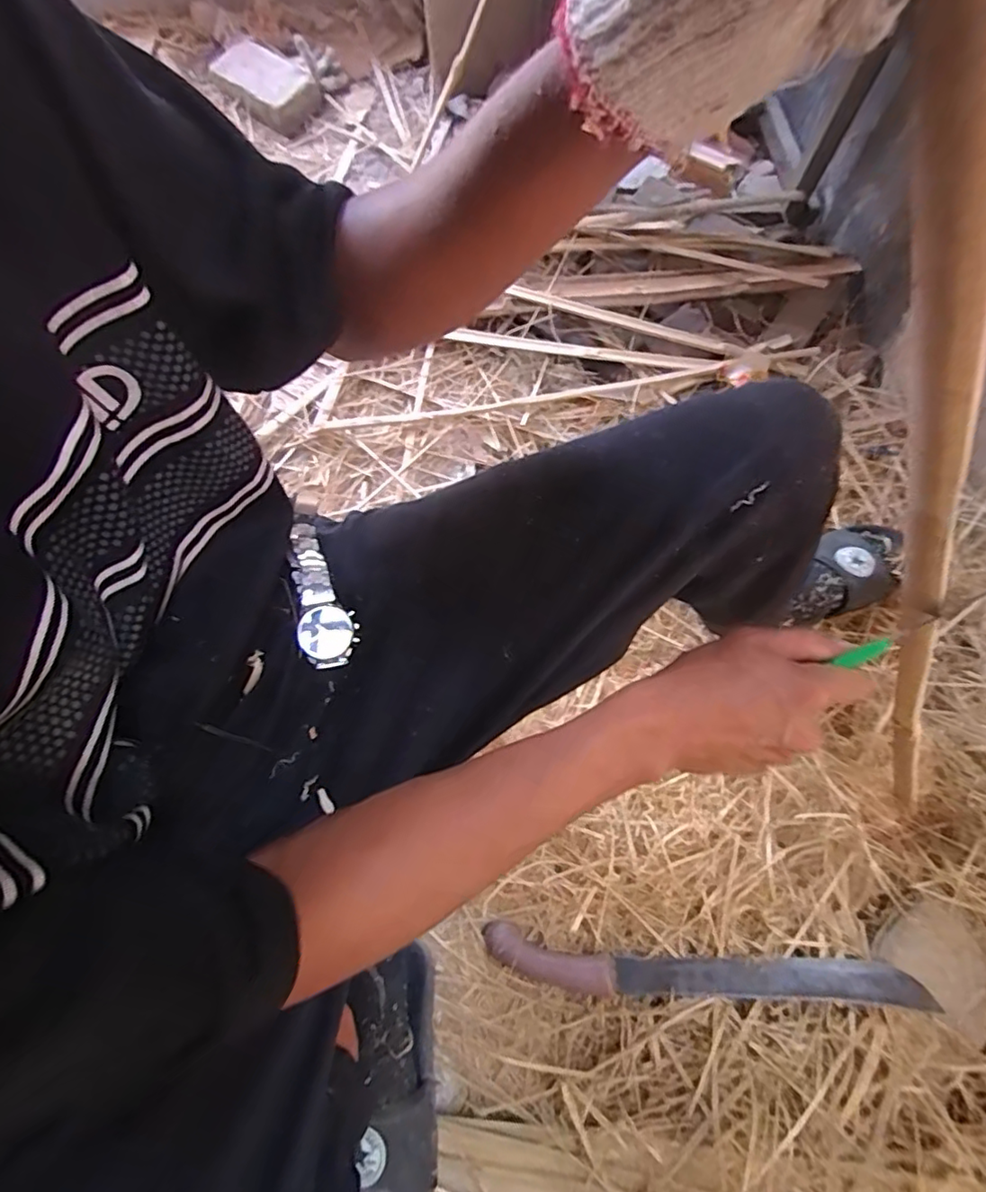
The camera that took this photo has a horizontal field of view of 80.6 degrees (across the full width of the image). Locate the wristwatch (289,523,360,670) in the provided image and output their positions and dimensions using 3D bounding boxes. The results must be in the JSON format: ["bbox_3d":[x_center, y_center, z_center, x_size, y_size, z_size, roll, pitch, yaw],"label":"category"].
[{"bbox_3d":[-0.122,-0.002,0.407,0.037,0.020,0.104,-17,69,-5],"label":"wristwatch"}]

